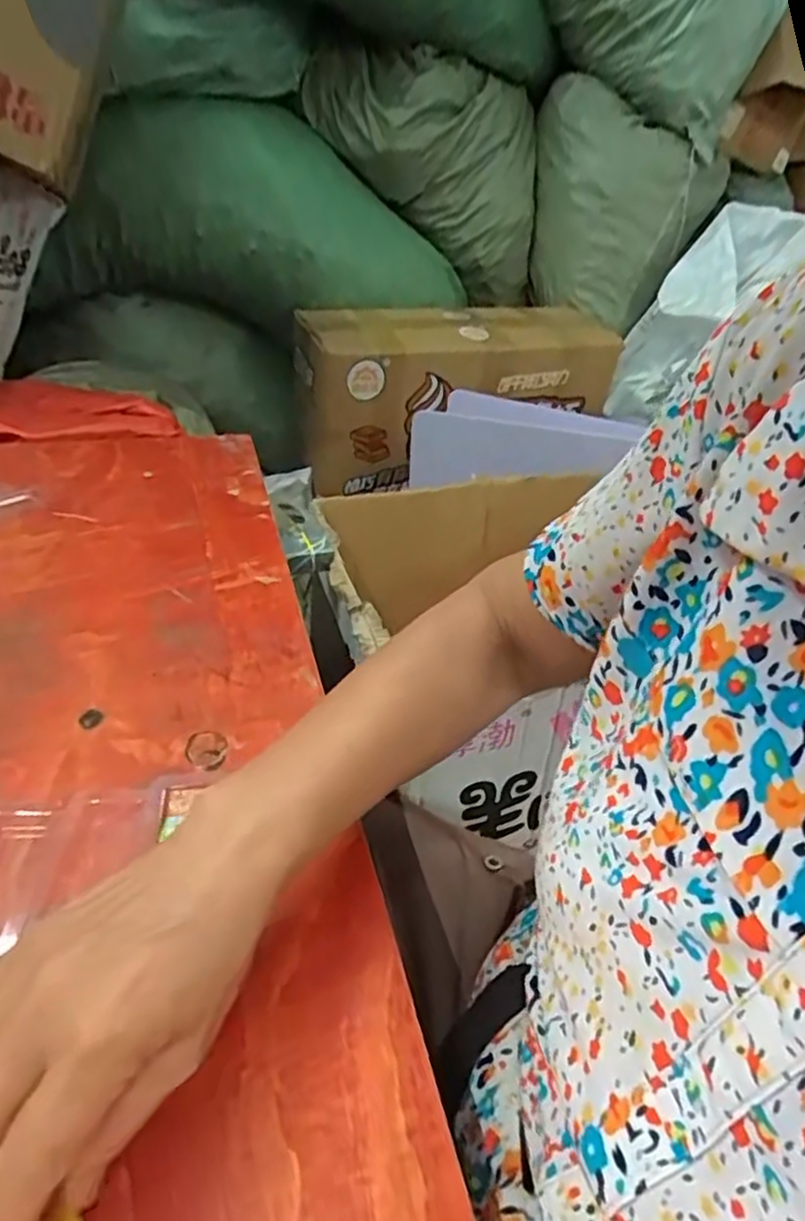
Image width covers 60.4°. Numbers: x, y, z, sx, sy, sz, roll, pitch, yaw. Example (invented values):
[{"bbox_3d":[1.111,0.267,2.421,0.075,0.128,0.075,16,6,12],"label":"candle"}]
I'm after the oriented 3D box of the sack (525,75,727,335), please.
[{"bbox_3d":[0.435,-0.812,1.401,0.339,0.376,0.170,18,36,17],"label":"sack"}]

